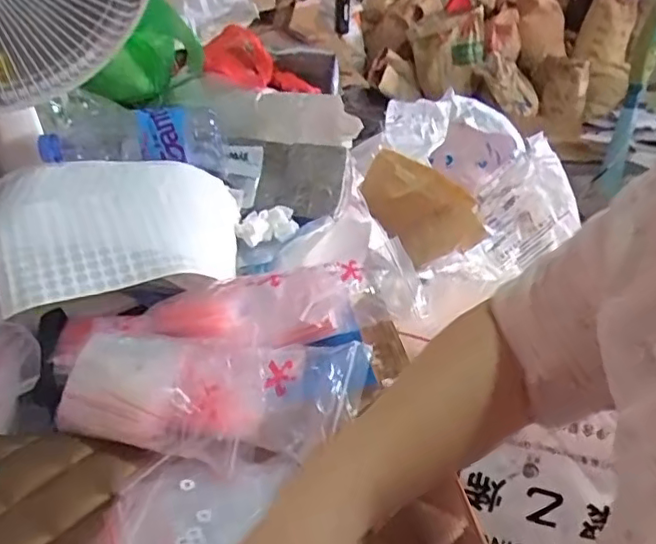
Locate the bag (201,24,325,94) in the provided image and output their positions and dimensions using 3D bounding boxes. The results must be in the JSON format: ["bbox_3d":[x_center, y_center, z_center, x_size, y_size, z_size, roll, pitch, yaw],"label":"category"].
[{"bbox_3d":[-0.097,-0.296,0.838,0.150,0.085,0.102,-4,31,-11],"label":"bag"}]

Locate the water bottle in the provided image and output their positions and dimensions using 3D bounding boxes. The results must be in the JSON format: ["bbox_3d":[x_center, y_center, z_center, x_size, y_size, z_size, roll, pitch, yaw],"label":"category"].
[{"bbox_3d":[-0.222,-0.145,0.664,0.198,0.068,0.068,0,30,-3],"label":"water bottle"}]

